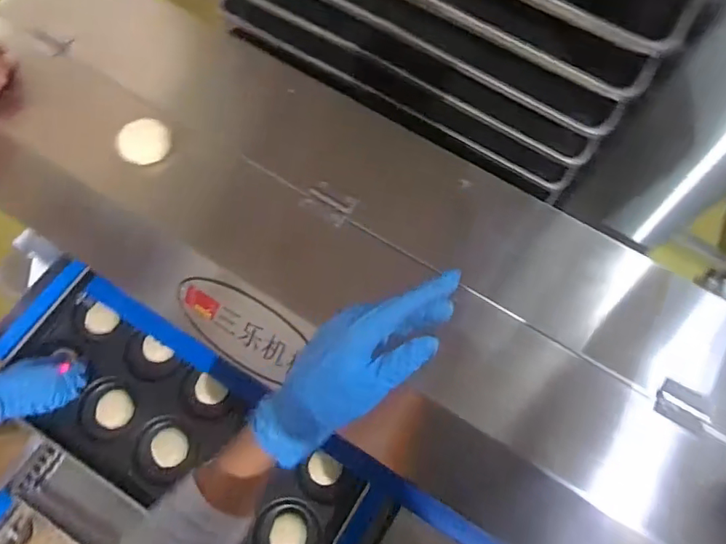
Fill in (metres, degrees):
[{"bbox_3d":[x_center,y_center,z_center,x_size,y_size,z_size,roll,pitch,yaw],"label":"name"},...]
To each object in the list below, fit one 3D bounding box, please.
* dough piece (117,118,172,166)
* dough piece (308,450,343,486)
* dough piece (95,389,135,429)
[{"bbox_3d":[-0.253,-0.150,0.612,0.052,0.028,0.047,11,69,2],"label":"dough piece"},{"bbox_3d":[-0.060,0.307,0.819,0.050,0.010,0.045,36,72,11],"label":"dough piece"},{"bbox_3d":[-0.406,0.224,0.864,0.055,0.013,0.059,1,69,-2],"label":"dough piece"}]

